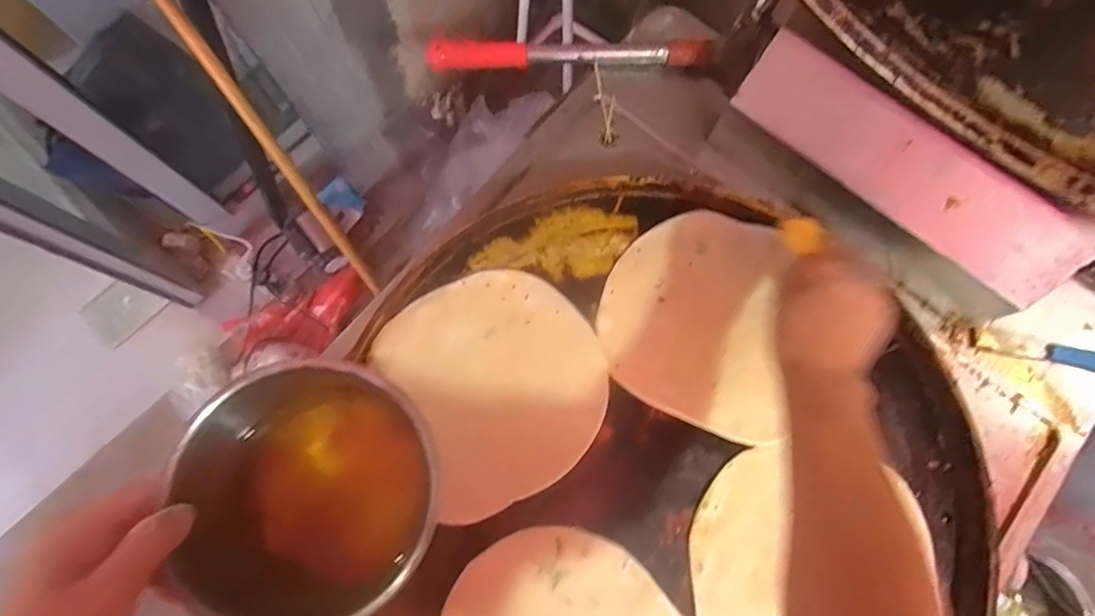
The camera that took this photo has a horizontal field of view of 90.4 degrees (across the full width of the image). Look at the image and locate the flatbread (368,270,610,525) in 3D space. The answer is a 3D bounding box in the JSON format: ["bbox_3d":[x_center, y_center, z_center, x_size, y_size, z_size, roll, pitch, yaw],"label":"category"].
[{"bbox_3d":[-0.043,0.067,0.508,0.184,0.010,0.203,-26,81,-9],"label":"flatbread"}]

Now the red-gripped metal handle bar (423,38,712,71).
[{"bbox_3d":[0.024,-0.292,0.624,0.315,0.033,0.024,1,74,0],"label":"red-gripped metal handle bar"}]

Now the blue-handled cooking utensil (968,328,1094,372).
[{"bbox_3d":[0.513,0.045,0.556,0.153,0.017,0.024,12,75,3],"label":"blue-handled cooking utensil"}]

